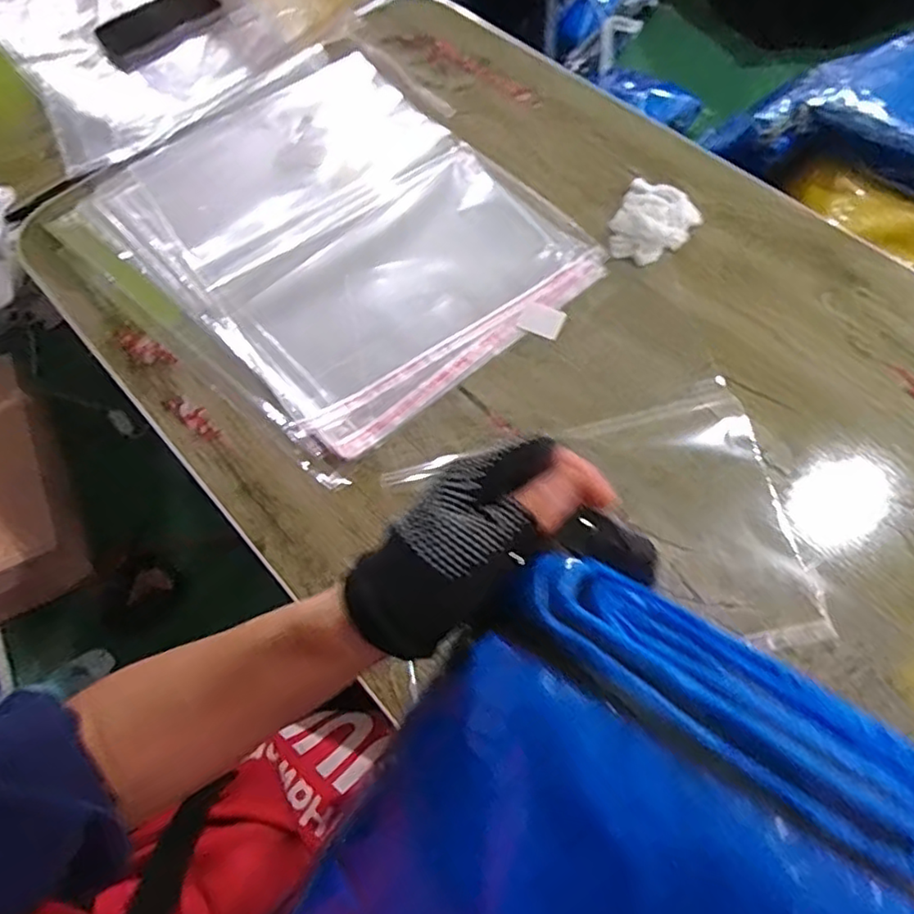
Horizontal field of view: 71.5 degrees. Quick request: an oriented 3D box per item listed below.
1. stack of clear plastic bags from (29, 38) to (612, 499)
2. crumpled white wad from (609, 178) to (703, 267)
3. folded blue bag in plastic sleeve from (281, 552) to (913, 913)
[{"bbox_3d":[-0.128,-0.234,0.637,0.386,0.014,0.460,-40,68,-15],"label":"stack of clear plastic bags"},{"bbox_3d":[0.187,-0.226,0.608,0.073,0.017,0.094,31,69,17],"label":"crumpled white wad"},{"bbox_3d":[0.052,0.214,0.290,0.217,0.035,0.297,33,99,8],"label":"folded blue bag in plastic sleeve"}]

